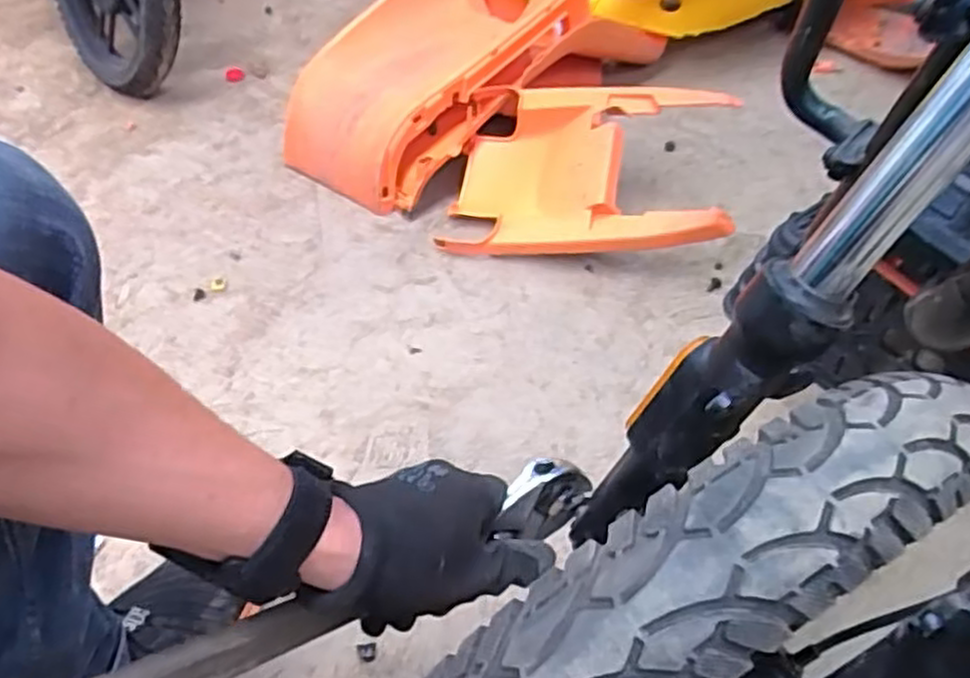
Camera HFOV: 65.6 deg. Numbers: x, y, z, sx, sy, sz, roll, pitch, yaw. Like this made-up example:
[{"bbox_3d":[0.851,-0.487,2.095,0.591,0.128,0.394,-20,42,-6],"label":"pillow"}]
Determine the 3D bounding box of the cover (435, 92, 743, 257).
[{"bbox_3d":[0.129,-0.213,0.961,0.356,0.049,0.249,4,71,27],"label":"cover"}]

